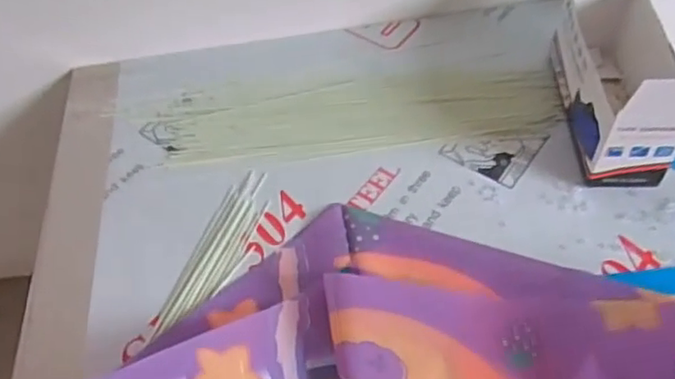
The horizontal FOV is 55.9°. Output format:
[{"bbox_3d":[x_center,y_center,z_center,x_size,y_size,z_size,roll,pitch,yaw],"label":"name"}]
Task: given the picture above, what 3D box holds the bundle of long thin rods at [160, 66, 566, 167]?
[{"bbox_3d":[0.028,-0.092,0.750,0.454,0.009,0.124,-4,51,3],"label":"bundle of long thin rods"}]

